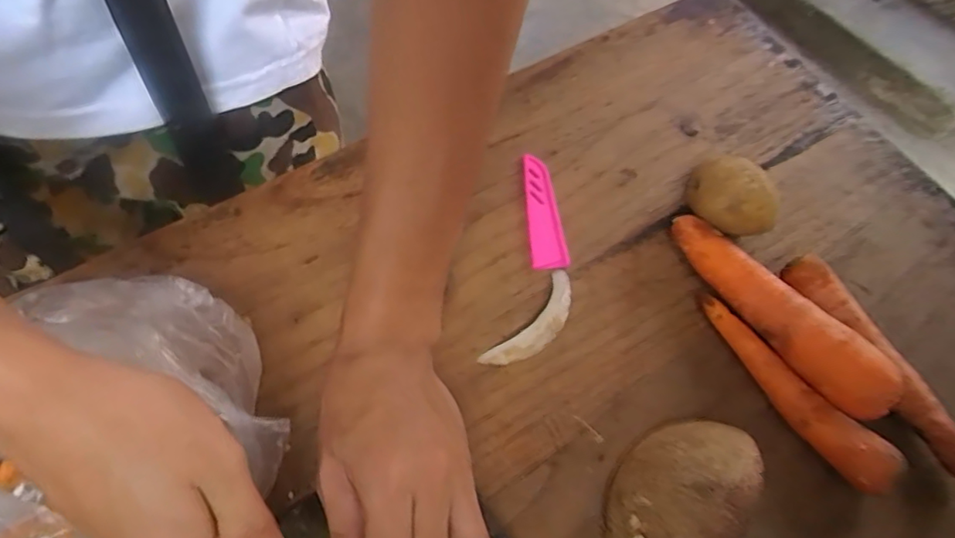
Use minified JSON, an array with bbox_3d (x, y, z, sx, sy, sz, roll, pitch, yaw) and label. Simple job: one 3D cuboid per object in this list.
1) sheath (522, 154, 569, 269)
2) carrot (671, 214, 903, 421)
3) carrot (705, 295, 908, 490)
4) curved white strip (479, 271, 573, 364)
[{"bbox_3d":[0.045,-0.041,0.396,0.024,0.005,0.087,-2,62,-7],"label":"sheath"},{"bbox_3d":[0.186,0.022,0.354,0.034,0.033,0.156,-32,69,-21],"label":"carrot"},{"bbox_3d":[0.188,0.070,0.342,0.027,0.028,0.136,-32,69,-21],"label":"carrot"},{"bbox_3d":[0.038,0.033,0.354,0.027,0.018,0.081,37,64,13],"label":"curved white strip"}]

